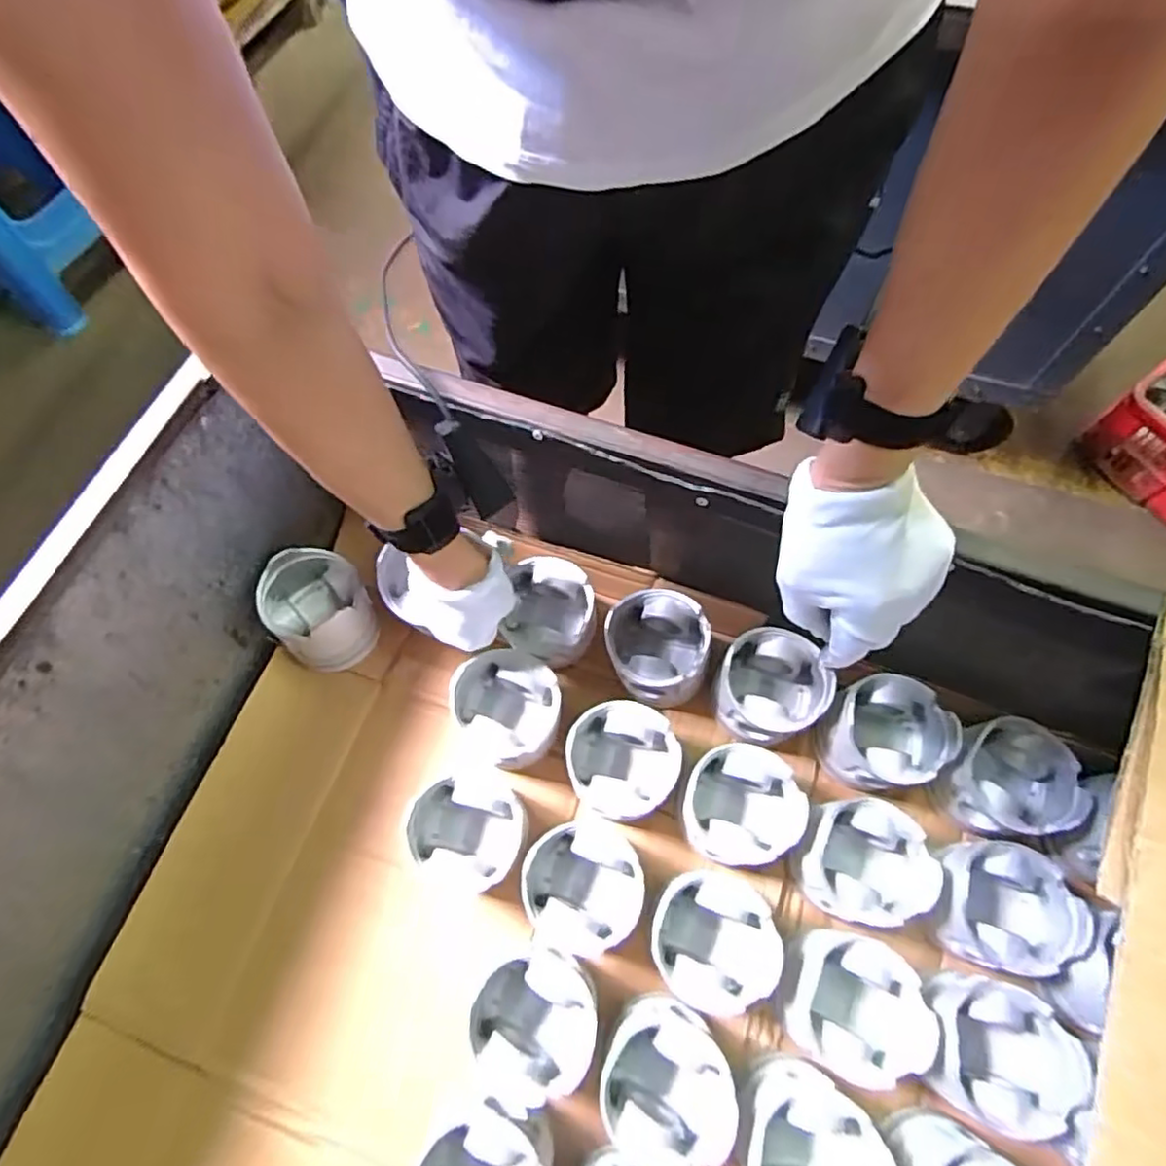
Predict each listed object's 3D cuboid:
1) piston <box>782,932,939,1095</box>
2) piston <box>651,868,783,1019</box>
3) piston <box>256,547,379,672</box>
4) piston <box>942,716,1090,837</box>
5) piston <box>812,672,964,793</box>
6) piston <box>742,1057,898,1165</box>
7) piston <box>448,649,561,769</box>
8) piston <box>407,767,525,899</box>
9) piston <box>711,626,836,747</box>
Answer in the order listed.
[{"bbox_3d":[0.206,0.323,0.500,0.108,0.062,0.095,20,69,10],"label":"piston"},{"bbox_3d":[0.102,0.284,0.523,0.093,0.072,0.093,0,67,1],"label":"piston"},{"bbox_3d":[-0.254,0.026,0.630,0.094,0.077,0.094,0,67,1],"label":"piston"},{"bbox_3d":[0.371,0.171,0.572,0.097,0.071,0.099,0,67,1],"label":"piston"},{"bbox_3d":[0.268,0.136,0.589,0.095,0.082,0.092,0,67,1],"label":"piston"},{"bbox_3d":[0.160,0.409,0.469,0.101,0.070,0.096,0,67,1],"label":"piston"},{"bbox_3d":[-0.066,0.113,0.587,0.094,0.056,0.100,-27,69,-10],"label":"piston"},{"bbox_3d":[-0.101,0.212,0.552,0.100,0.054,0.093,0,67,1],"label":"piston"},{"bbox_3d":[0.167,0.098,0.594,0.088,0.089,0.089,0,67,1],"label":"piston"}]

